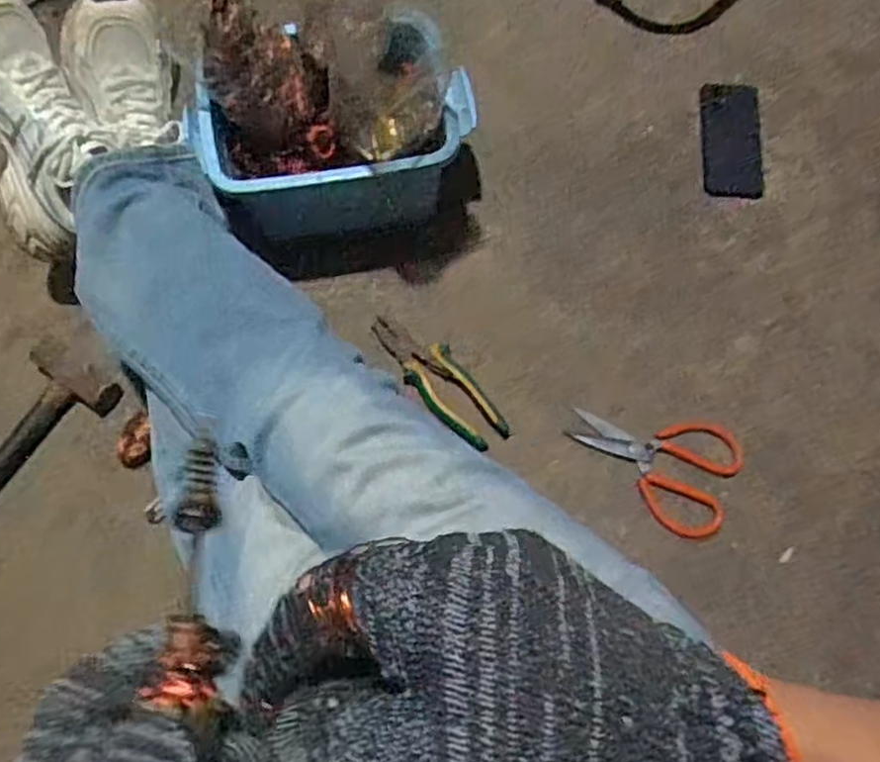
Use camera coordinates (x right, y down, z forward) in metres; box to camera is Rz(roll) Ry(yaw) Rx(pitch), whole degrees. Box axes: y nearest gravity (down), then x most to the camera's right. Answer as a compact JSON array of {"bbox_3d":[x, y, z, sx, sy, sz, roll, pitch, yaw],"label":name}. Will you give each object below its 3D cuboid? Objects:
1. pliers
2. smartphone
[{"bbox_3d":[0.000,-0.002,0.817,0.058,0.016,0.185,-37,80,-10],"label":"pliers"},{"bbox_3d":[0.353,-0.292,0.870,0.068,0.016,0.138,-1,84,9],"label":"smartphone"}]

